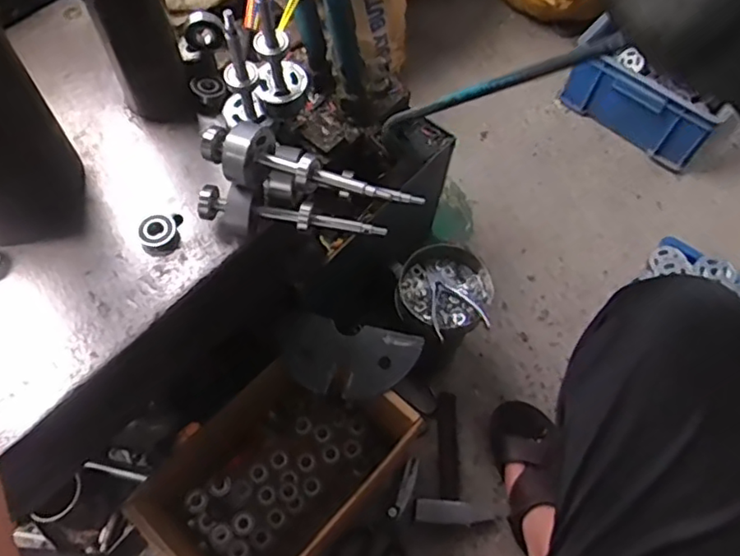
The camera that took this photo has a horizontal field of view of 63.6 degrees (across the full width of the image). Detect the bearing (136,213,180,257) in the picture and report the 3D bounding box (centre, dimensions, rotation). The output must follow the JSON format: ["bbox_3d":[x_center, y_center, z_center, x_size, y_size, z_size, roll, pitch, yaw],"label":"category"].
[{"bbox_3d":[-0.192,-0.039,0.540,0.033,0.014,0.035,1,64,-3],"label":"bearing"}]

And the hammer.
[{"bbox_3d":[0.131,0.268,0.889,0.109,0.027,0.185,8,64,1],"label":"hammer"}]

